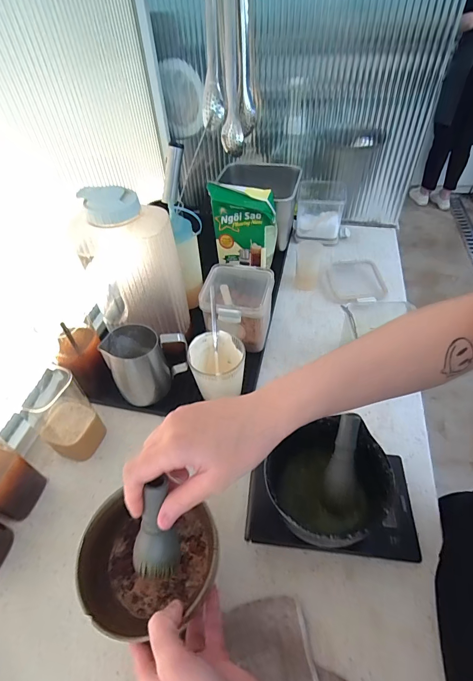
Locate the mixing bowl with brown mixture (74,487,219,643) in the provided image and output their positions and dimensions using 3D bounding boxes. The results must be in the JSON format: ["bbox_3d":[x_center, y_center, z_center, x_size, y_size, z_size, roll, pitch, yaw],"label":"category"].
[{"bbox_3d":[-0.080,0.206,0.325,0.112,0.058,0.107,-2,46,2],"label":"mixing bowl with brown mixture"}]

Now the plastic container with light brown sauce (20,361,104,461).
[{"bbox_3d":[-0.224,0.105,0.466,0.074,0.115,0.073,30,55,28],"label":"plastic container with light brown sauce"}]

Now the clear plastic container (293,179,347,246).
[{"bbox_3d":[0.192,-0.302,0.815,0.108,0.097,0.123,9,48,12],"label":"clear plastic container"}]

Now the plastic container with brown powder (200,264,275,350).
[{"bbox_3d":[0.003,-0.054,0.588,0.107,0.092,0.113,7,47,10],"label":"plastic container with brown powder"}]

